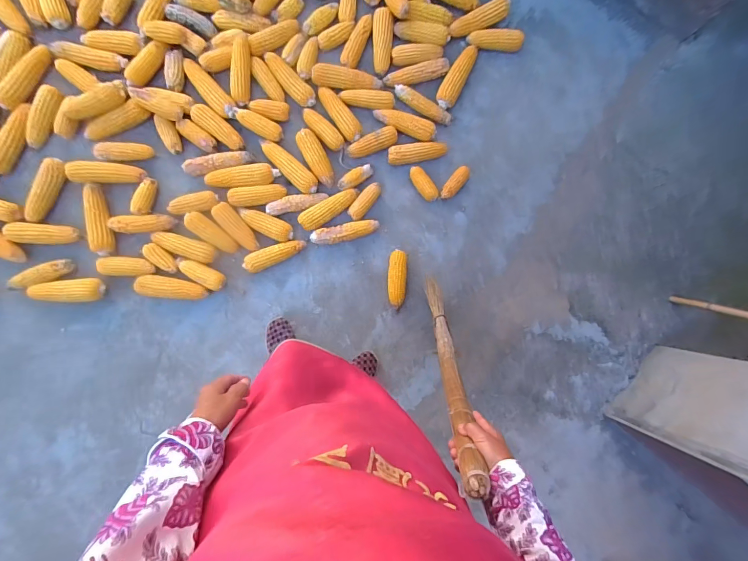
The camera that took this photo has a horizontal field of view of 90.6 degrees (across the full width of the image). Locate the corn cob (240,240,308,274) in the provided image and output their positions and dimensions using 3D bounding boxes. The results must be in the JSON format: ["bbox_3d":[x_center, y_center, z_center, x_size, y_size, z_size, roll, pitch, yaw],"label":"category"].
[{"bbox_3d":[-0.303,-0.081,1.126,0.194,0.065,0.062,-24,91,-3],"label":"corn cob"}]

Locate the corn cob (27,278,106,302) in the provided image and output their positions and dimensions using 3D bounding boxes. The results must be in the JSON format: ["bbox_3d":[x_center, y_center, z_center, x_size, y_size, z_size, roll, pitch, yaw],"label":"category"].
[{"bbox_3d":[-0.885,0.028,1.074,0.207,0.065,0.069,0,89,-3],"label":"corn cob"}]

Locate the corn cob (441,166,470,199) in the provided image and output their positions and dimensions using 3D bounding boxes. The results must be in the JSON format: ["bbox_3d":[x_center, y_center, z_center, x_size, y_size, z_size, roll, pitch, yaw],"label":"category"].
[{"bbox_3d":[0.257,-0.309,1.180,0.048,0.048,0.123,38,88,-2],"label":"corn cob"}]

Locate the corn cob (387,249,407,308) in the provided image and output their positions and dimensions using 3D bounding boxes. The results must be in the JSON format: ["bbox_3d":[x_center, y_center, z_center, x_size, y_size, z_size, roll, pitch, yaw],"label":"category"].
[{"bbox_3d":[0.073,-0.006,1.156,0.060,0.049,0.174,0,89,-3],"label":"corn cob"}]

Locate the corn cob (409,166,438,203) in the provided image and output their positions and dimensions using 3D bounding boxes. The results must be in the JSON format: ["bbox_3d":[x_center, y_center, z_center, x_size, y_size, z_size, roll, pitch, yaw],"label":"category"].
[{"bbox_3d":[0.155,-0.305,1.167,0.053,0.047,0.124,-33,91,-2],"label":"corn cob"}]

